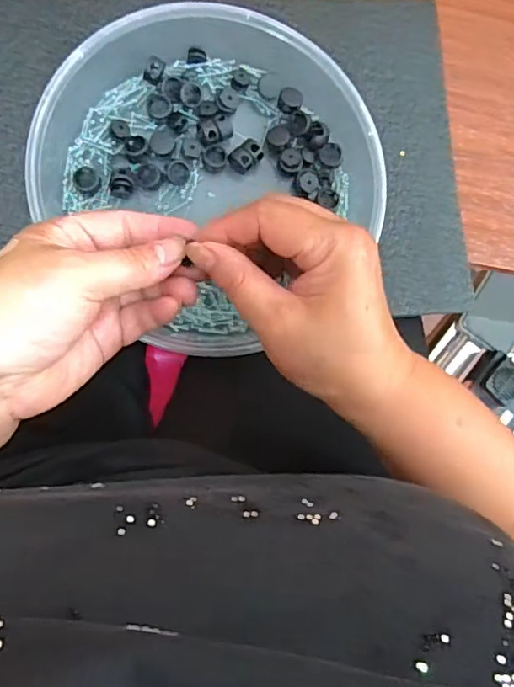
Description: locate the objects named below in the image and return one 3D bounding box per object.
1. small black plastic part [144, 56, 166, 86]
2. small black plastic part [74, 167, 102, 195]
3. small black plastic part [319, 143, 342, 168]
[{"bbox_3d":[-0.072,-0.192,0.393,0.013,0.005,0.018,19,86,-9],"label":"small black plastic part"},{"bbox_3d":[-0.111,-0.107,0.366,0.017,0.004,0.017,0,89,-10],"label":"small black plastic part"},{"bbox_3d":[0.053,-0.135,0.399,0.016,0.004,0.018,-1,89,-10],"label":"small black plastic part"}]

